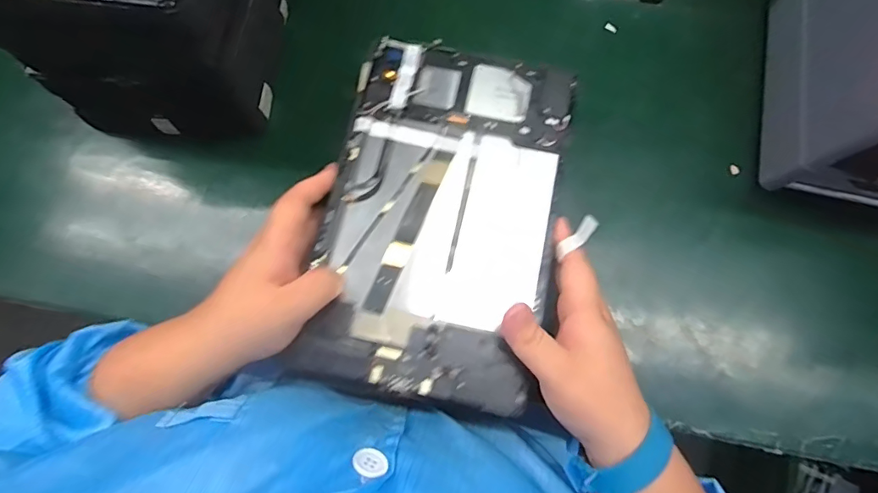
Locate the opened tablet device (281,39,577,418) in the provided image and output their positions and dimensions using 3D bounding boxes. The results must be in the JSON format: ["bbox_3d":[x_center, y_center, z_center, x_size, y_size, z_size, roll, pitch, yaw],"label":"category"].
[{"bbox_3d":[0.002,-0.023,0.313,0.146,0.011,0.235,11,76,2],"label":"opened tablet device"}]

